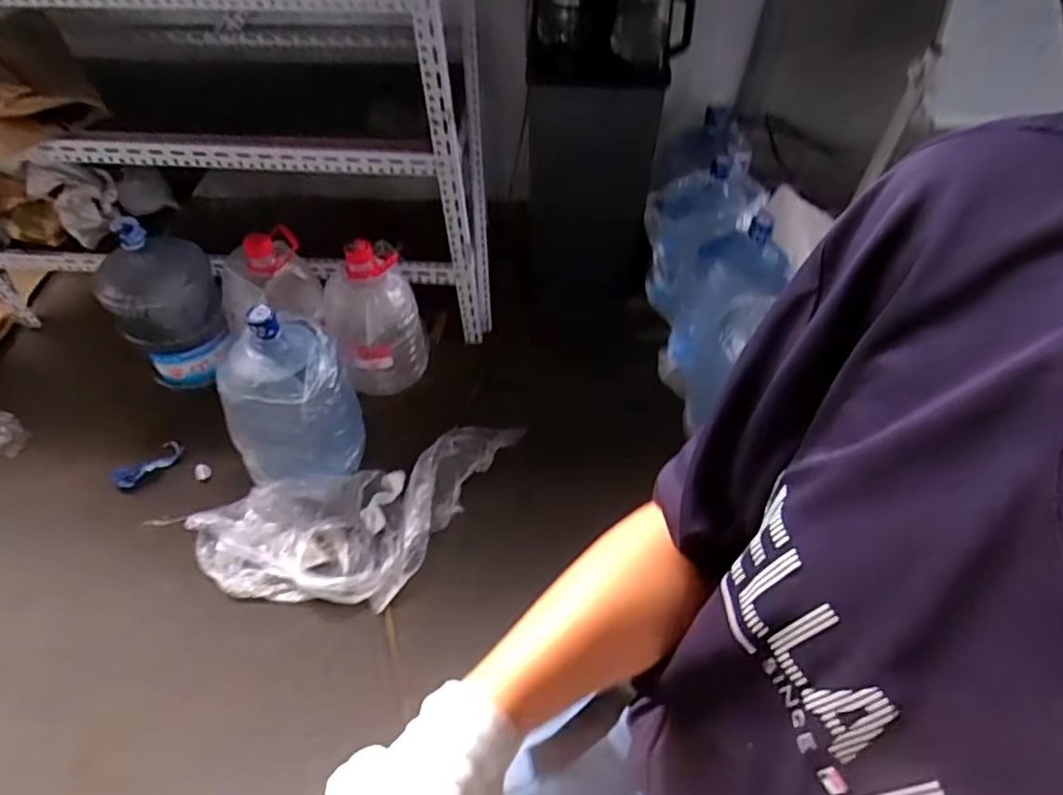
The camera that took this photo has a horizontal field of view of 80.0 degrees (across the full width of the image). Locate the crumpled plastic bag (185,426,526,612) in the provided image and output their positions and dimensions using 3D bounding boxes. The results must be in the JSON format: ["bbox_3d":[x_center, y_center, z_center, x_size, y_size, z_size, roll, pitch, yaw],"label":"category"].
[{"bbox_3d":[-0.364,0.289,1.491,0.761,0.101,0.348,-18,54,-15],"label":"crumpled plastic bag"}]

